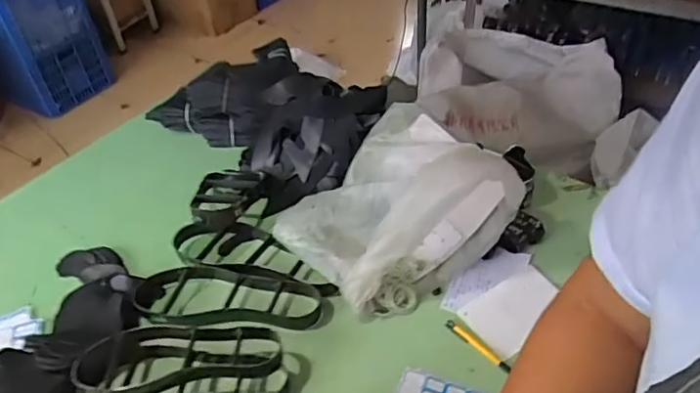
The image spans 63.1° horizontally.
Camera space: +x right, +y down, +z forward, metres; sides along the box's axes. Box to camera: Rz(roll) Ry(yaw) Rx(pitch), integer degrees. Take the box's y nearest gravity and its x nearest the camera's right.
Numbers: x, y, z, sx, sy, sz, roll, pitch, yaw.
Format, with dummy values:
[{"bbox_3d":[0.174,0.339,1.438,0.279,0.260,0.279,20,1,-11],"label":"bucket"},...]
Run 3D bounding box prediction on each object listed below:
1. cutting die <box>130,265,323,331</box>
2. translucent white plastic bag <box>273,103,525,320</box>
[{"bbox_3d":[-0.193,0.164,0.902,0.300,0.057,0.113,3,45,0],"label":"cutting die"},{"bbox_3d":[0.067,0.006,0.905,0.281,0.216,0.279,-30,54,-29],"label":"translucent white plastic bag"}]

